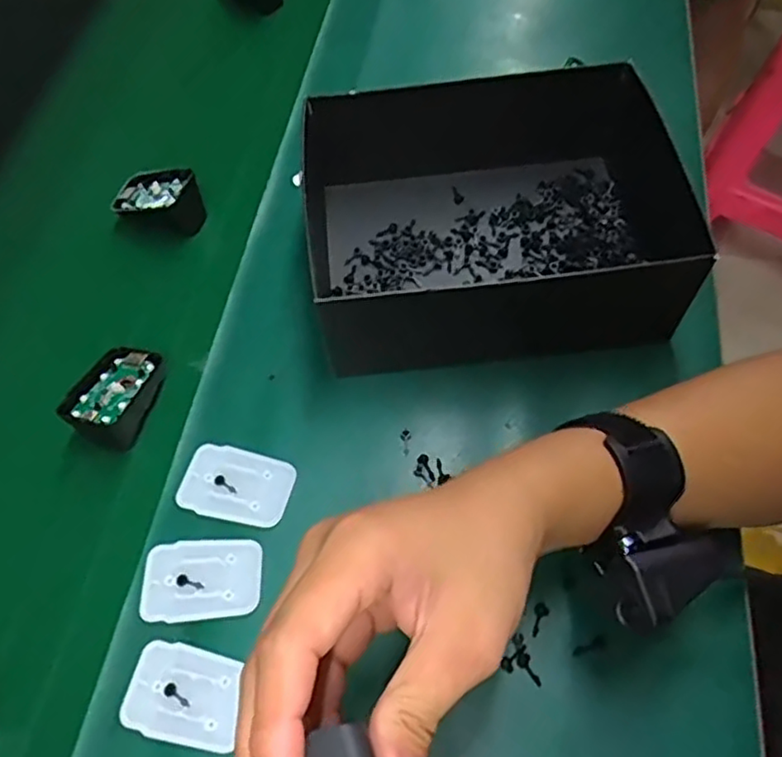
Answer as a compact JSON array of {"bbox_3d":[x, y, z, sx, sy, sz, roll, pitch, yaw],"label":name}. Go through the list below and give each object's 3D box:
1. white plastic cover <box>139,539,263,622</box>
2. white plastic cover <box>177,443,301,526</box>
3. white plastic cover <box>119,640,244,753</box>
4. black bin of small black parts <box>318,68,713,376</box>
[{"bbox_3d":[-0.109,0.114,0.376,0.070,0.006,0.043,-4,60,1],"label":"white plastic cover"},{"bbox_3d":[-0.096,0.065,0.404,0.068,0.004,0.044,12,62,10],"label":"white plastic cover"},{"bbox_3d":[-0.111,0.167,0.345,0.063,0.005,0.044,8,61,8],"label":"white plastic cover"},{"bbox_3d":[0.075,-0.107,0.456,0.254,0.088,0.200,-4,60,1],"label":"black bin of small black parts"}]

